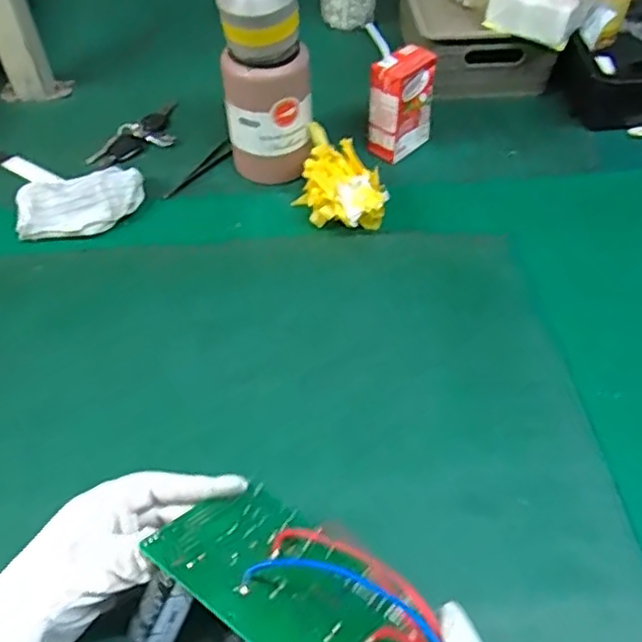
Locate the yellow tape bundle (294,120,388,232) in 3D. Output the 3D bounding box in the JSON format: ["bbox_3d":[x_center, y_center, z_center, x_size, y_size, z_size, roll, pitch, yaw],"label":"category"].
[{"bbox_3d":[0.020,-0.143,0.679,0.092,0.056,0.111,3,51,4],"label":"yellow tape bundle"}]

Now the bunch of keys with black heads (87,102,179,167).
[{"bbox_3d":[-0.214,-0.223,0.786,0.060,0.012,0.141,32,58,25],"label":"bunch of keys with black heads"}]

